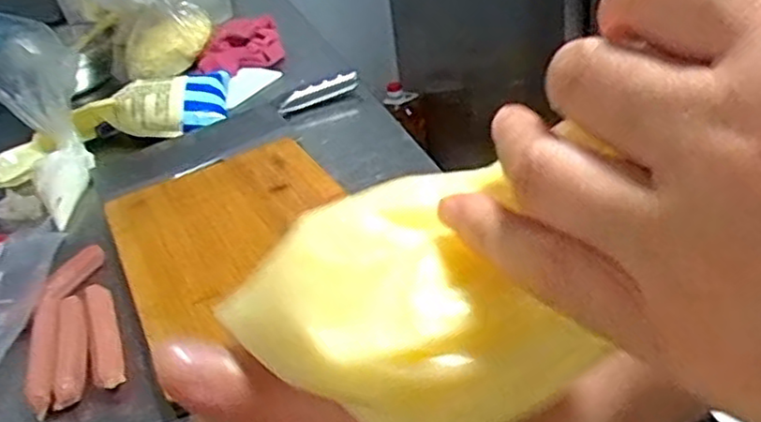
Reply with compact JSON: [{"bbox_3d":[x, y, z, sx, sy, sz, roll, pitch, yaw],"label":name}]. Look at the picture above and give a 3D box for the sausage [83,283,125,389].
[{"bbox_3d":[-0.204,0.092,0.527,0.022,0.018,0.121,-18,33,-15],"label":"sausage"}]

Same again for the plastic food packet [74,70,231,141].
[{"bbox_3d":[-0.287,-0.137,0.902,0.194,0.046,0.116,-15,32,-10],"label":"plastic food packet"}]

